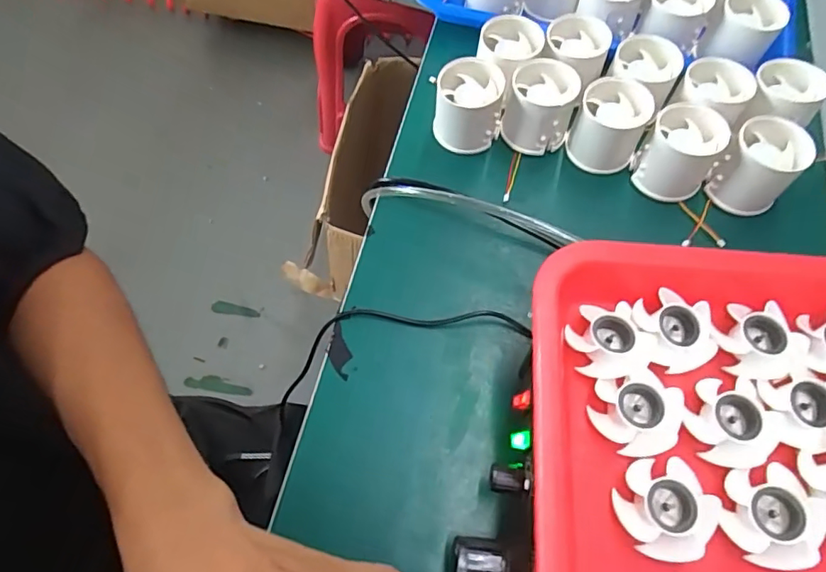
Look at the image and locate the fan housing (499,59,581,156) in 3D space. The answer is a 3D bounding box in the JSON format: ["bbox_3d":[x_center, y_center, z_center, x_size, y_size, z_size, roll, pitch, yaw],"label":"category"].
[{"bbox_3d":[0.102,-0.144,0.430,0.053,0.049,0.054,13,64,6],"label":"fan housing"}]

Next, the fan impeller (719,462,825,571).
[{"bbox_3d":[0.167,0.107,0.249,0.042,0.016,0.040,0,64,0],"label":"fan impeller"}]

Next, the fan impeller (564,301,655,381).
[{"bbox_3d":[0.106,0.030,0.289,0.039,0.015,0.041,0,64,0],"label":"fan impeller"}]

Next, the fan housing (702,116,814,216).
[{"bbox_3d":[0.258,-0.090,0.399,0.050,0.048,0.058,36,69,16],"label":"fan housing"}]

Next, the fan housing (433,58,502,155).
[{"bbox_3d":[0.044,-0.143,0.425,0.049,0.050,0.050,12,64,5],"label":"fan housing"}]

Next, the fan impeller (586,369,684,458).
[{"bbox_3d":[0.116,0.065,0.272,0.044,0.016,0.040,0,64,0],"label":"fan impeller"}]

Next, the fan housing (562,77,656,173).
[{"bbox_3d":[0.155,-0.127,0.424,0.054,0.050,0.052,19,65,9],"label":"fan housing"}]

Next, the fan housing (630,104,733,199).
[{"bbox_3d":[0.202,-0.102,0.408,0.056,0.052,0.051,24,66,11],"label":"fan housing"}]

